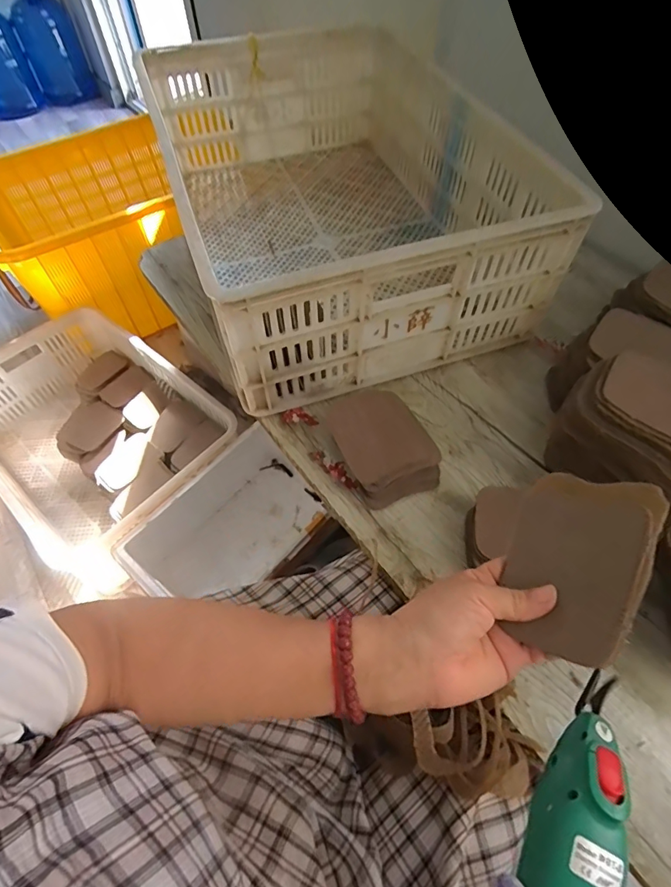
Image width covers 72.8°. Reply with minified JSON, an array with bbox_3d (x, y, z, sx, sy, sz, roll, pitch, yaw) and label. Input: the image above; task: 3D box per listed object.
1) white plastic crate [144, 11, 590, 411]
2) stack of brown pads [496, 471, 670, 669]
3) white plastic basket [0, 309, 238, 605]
[{"bbox_3d":[-0.005,-0.379,0.666,0.429,0.186,0.623,-17,58,-10],"label":"white plastic crate"},{"bbox_3d":[0.163,0.081,0.312,0.087,0.006,0.121,9,72,48],"label":"stack of brown pads"},{"bbox_3d":[-0.575,-0.027,1.100,0.697,0.246,0.460,38,65,21],"label":"white plastic basket"}]

